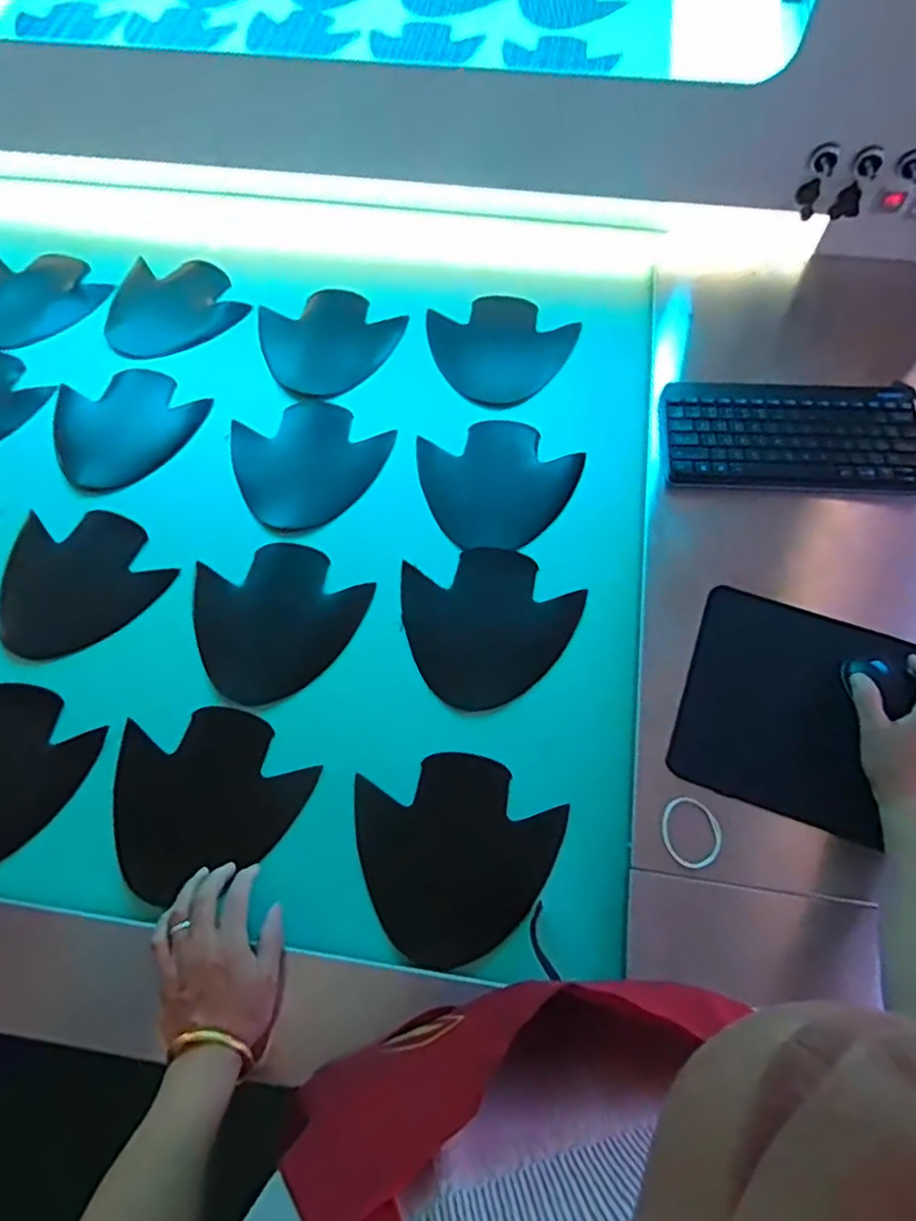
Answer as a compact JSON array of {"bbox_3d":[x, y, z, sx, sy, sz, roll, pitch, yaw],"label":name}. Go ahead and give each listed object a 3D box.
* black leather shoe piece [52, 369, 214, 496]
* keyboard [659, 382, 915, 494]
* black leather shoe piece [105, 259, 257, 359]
[{"bbox_3d":[-0.431,-0.239,0.858,0.170,0.004,0.177,36,71,16],"label":"black leather shoe piece"},{"bbox_3d":[0.377,-0.203,0.770,0.282,0.028,0.140,4,65,1],"label":"keyboard"},{"bbox_3d":[-0.404,-0.428,0.944,0.180,0.010,0.193,0,65,1],"label":"black leather shoe piece"}]

